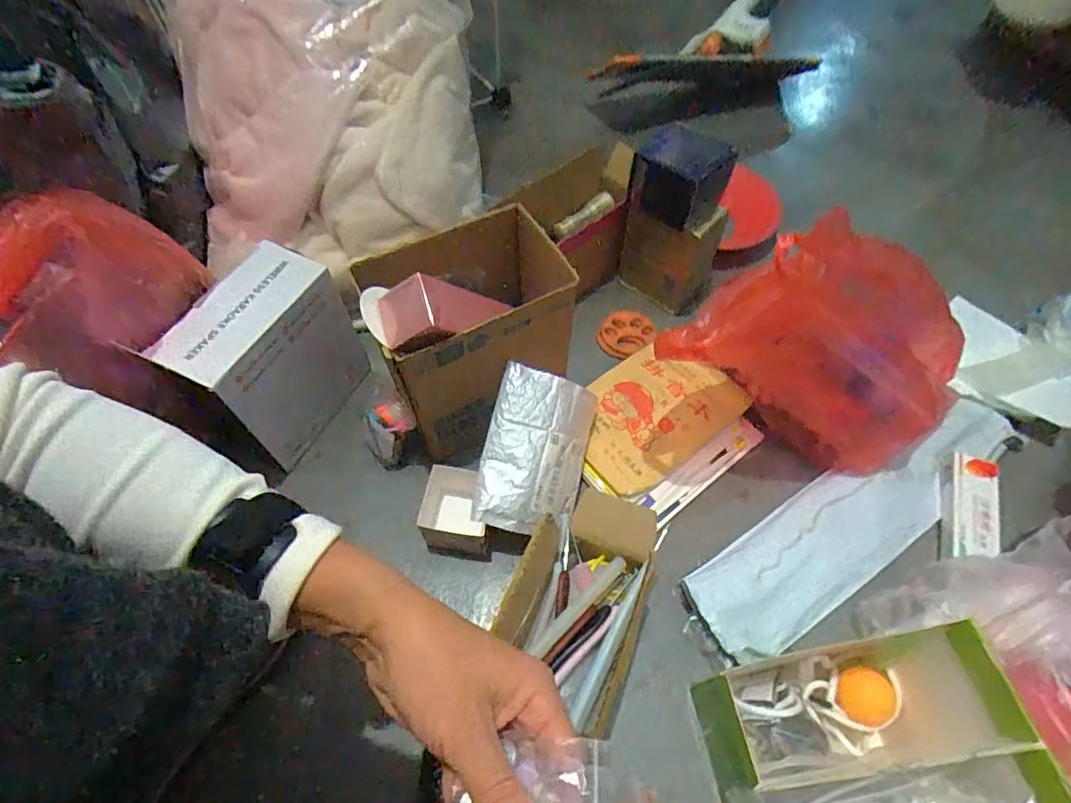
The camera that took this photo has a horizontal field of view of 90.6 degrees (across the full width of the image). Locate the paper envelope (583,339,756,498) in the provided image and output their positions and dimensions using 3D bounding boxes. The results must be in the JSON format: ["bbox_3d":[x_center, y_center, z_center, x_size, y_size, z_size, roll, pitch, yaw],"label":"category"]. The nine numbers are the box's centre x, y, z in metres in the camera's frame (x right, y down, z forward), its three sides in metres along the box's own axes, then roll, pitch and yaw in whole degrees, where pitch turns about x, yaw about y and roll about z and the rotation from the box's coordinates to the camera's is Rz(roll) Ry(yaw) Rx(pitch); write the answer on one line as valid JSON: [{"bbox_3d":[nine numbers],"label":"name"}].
[{"bbox_3d":[0.126,0.010,0.575,0.190,0.014,0.128,-35,65,-19],"label":"paper envelope"}]

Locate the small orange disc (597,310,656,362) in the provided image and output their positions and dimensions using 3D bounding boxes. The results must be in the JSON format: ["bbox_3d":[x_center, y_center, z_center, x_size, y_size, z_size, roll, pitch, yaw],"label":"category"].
[{"bbox_3d":[0.112,-0.084,0.657,0.073,0.018,0.060,-46,103,-7],"label":"small orange disc"}]

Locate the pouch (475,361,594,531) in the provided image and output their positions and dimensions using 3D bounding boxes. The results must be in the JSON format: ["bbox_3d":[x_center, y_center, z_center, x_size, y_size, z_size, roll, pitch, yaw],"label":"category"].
[{"bbox_3d":[0.005,0.049,0.491,0.103,0.020,0.143,18,81,-23],"label":"pouch"}]

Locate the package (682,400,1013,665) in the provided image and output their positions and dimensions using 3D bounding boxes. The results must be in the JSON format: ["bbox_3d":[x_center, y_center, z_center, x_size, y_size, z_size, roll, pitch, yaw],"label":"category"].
[{"bbox_3d":[0.321,0.111,0.521,0.399,0.019,0.097,-28,63,-16],"label":"package"}]

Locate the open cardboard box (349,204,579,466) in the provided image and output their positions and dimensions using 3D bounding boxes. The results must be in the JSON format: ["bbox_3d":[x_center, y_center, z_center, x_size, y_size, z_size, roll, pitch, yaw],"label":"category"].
[{"bbox_3d":[-0.058,-0.060,0.517,0.162,0.183,0.130,-22,61,-13],"label":"open cardboard box"}]

